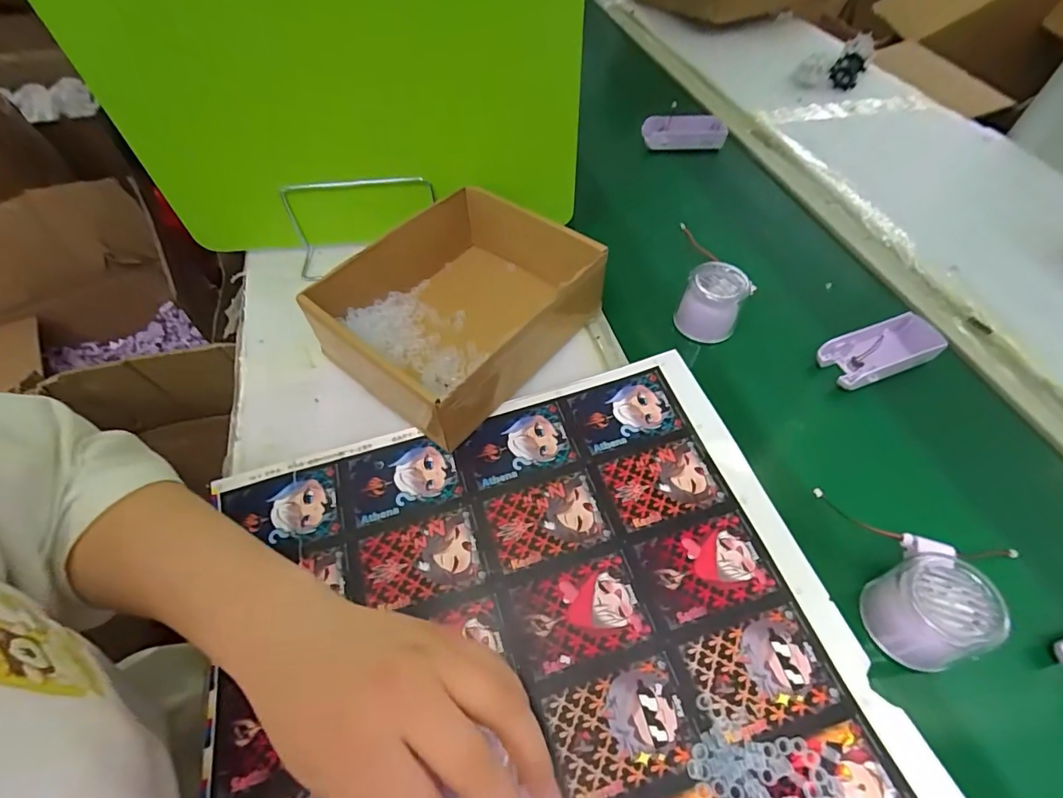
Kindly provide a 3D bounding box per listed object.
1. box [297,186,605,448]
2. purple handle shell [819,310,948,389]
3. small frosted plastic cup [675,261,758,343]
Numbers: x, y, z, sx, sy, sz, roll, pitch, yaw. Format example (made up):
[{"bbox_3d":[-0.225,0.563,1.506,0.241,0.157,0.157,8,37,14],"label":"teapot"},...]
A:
[{"bbox_3d":[-0.070,-0.089,0.442,0.186,0.089,0.209,33,62,21],"label":"box"},{"bbox_3d":[0.328,-0.046,0.460,0.112,0.022,0.047,-18,57,-12],"label":"purple handle shell"},{"bbox_3d":[0.179,-0.097,0.486,0.055,0.057,0.055,0,55,0],"label":"small frosted plastic cup"}]

